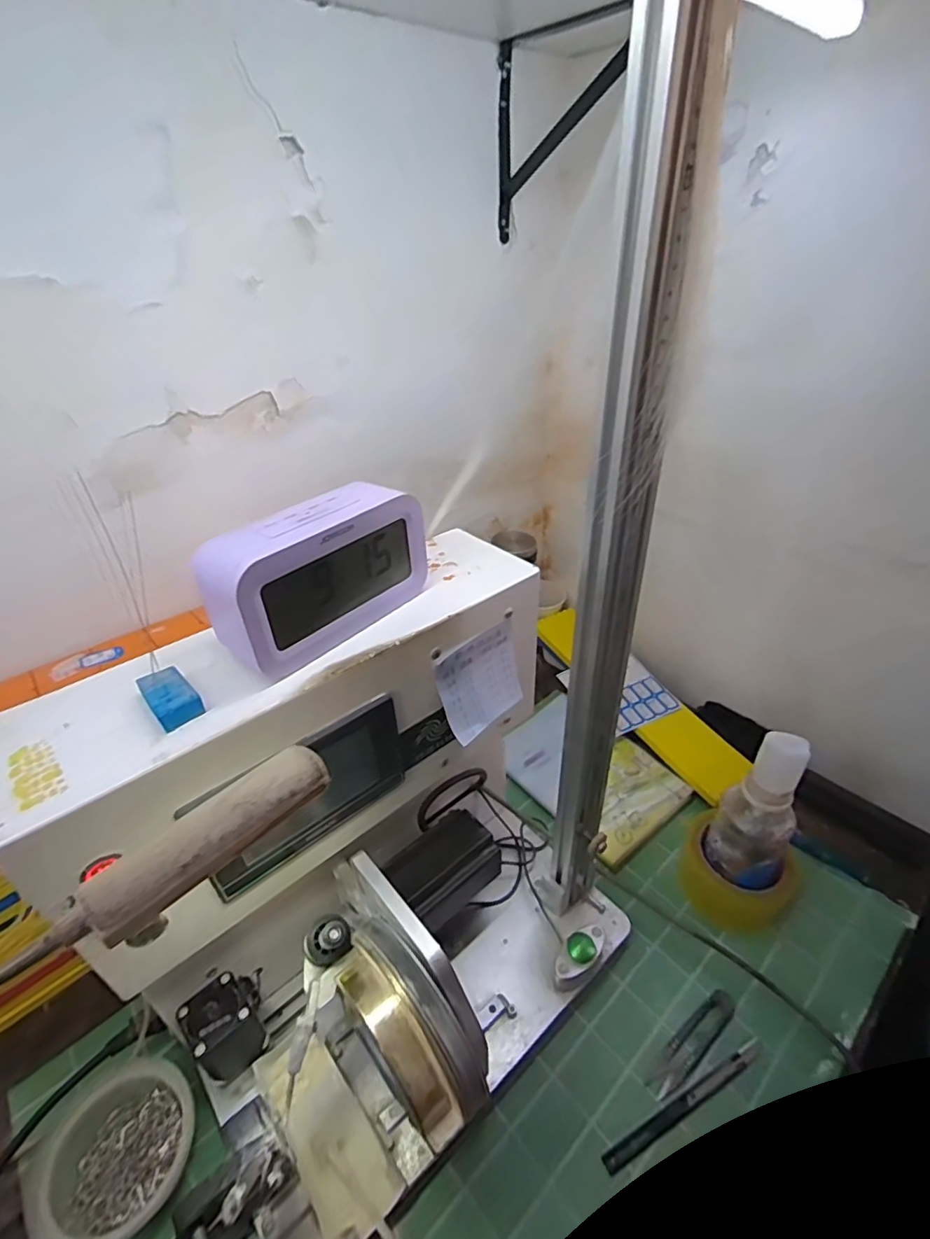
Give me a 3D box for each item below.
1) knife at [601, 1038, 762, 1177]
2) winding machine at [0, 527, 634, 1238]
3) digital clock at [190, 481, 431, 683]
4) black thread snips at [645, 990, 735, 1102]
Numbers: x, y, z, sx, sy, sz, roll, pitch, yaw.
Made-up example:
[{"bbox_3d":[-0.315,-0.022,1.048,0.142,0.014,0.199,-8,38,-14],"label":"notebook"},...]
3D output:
[{"bbox_3d":[0.171,0.372,0.428,0.153,0.009,0.013,-17,38,-21],"label":"knife"},{"bbox_3d":[-0.054,0.178,0.393,0.356,0.336,0.244,-28,43,-33],"label":"winding machine"},{"bbox_3d":[-0.088,-0.026,0.341,0.038,0.082,0.142,25,43,33],"label":"digital clock"},{"bbox_3d":[0.189,0.348,0.460,0.099,0.009,0.023,-24,41,-29],"label":"black thread snips"}]

